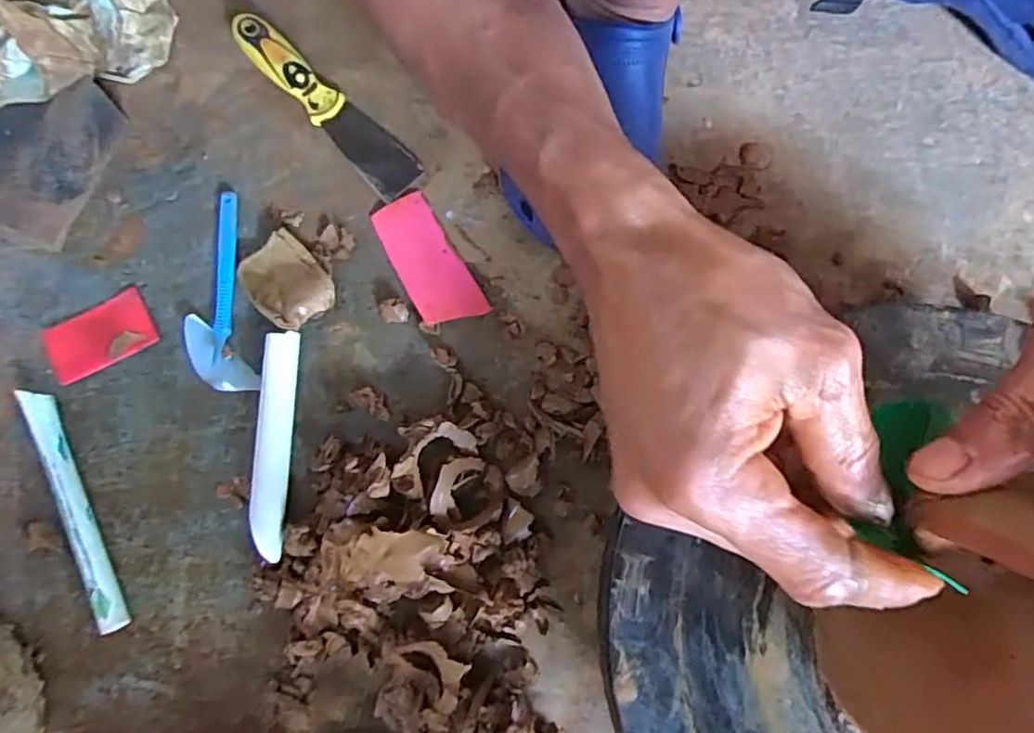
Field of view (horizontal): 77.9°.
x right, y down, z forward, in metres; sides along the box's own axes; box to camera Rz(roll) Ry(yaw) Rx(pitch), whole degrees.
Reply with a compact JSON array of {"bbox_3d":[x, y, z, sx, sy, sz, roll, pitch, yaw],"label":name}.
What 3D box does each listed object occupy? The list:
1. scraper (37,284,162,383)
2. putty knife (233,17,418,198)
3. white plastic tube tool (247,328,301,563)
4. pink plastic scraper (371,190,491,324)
[{"bbox_3d":[-0.303,-0.023,0.460,0.075,0.010,0.047,-26,76,-5],"label":"scraper"},{"bbox_3d":[-0.150,-0.207,0.496,0.038,0.022,0.188,-43,78,-9],"label":"putty knife"},{"bbox_3d":[-0.165,0.051,0.433,0.021,0.022,0.149,-1,76,2],"label":"white plastic tube tool"},{"bbox_3d":[-0.067,-0.079,0.472,0.045,0.010,0.107,-29,77,-5],"label":"pink plastic scraper"}]

